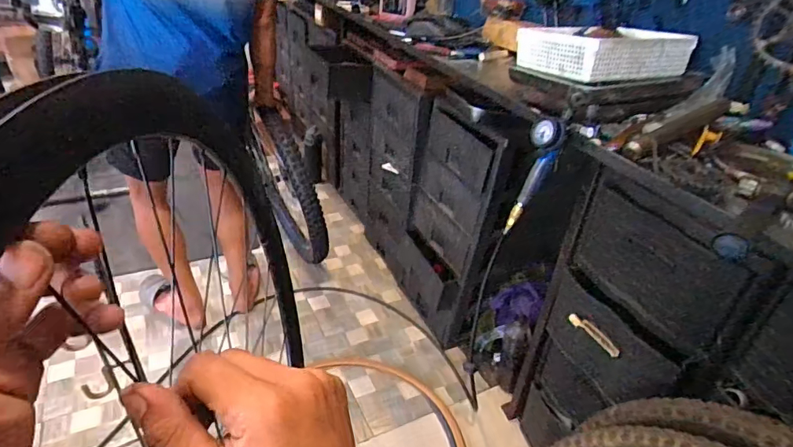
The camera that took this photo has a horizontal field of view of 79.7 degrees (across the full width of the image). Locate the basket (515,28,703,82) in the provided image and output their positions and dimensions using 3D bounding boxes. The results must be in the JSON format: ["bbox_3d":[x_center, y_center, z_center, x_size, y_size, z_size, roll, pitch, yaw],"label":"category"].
[{"bbox_3d":[0.473,-0.406,1.106,0.311,0.098,0.269,-16,39,-29],"label":"basket"}]

